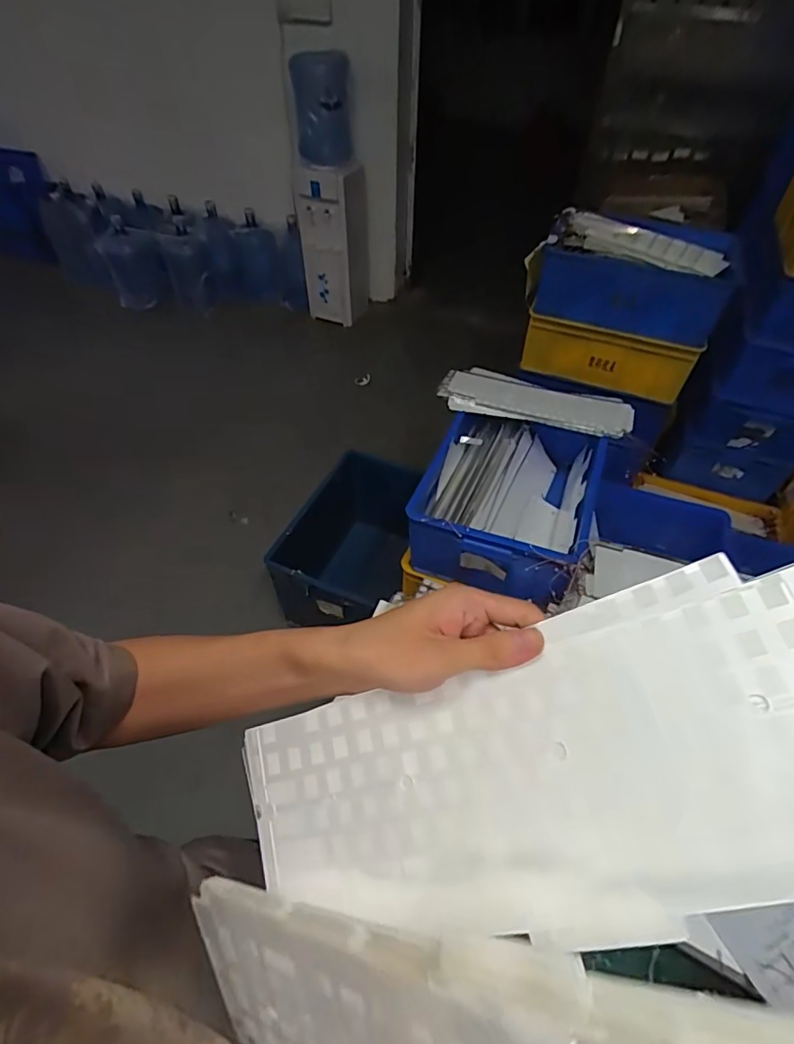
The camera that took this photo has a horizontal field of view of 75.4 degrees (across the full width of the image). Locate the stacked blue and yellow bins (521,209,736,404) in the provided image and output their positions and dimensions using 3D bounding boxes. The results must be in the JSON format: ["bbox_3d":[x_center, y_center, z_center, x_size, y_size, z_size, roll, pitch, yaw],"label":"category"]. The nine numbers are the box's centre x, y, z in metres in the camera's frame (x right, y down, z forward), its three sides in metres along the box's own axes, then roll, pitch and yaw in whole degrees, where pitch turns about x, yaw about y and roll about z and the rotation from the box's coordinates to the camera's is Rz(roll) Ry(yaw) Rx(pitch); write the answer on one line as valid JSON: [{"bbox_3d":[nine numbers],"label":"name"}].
[{"bbox_3d":[0.696,-0.689,1.608,0.551,0.413,0.353,24,53,18],"label":"stacked blue and yellow bins"}]

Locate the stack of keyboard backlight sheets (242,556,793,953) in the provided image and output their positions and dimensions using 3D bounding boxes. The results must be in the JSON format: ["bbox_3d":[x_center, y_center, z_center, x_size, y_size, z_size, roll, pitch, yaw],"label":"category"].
[{"bbox_3d":[0.096,0.138,0.285,0.416,0.012,0.153,-24,67,16],"label":"stack of keyboard backlight sheets"}]

